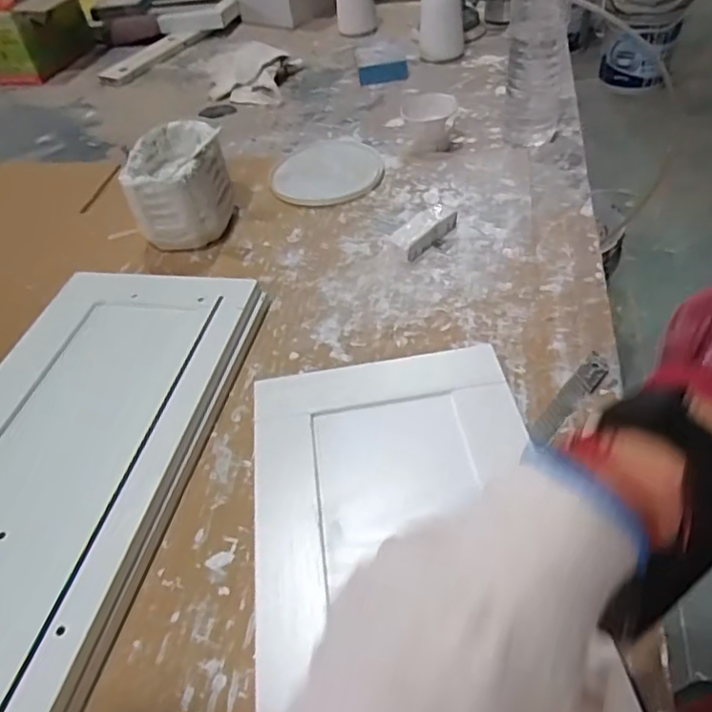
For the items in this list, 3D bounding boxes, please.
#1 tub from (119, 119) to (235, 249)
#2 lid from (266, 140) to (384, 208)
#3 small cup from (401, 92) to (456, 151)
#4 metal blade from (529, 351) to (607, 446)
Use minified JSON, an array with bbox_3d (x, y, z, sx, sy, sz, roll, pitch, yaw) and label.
[{"bbox_3d":[-0.172,-0.167,0.602,0.086,0.086,0.109,-10,45,-3],"label":"tub"},{"bbox_3d":[-0.032,-0.208,0.677,0.120,0.010,0.130,-3,45,3],"label":"lid"},{"bbox_3d":[0.082,-0.267,0.693,0.064,0.049,0.054,1,46,7],"label":"small cup"},{"bbox_3d":[0.150,0.028,0.420,0.017,0.004,0.095,30,55,31],"label":"metal blade"}]

